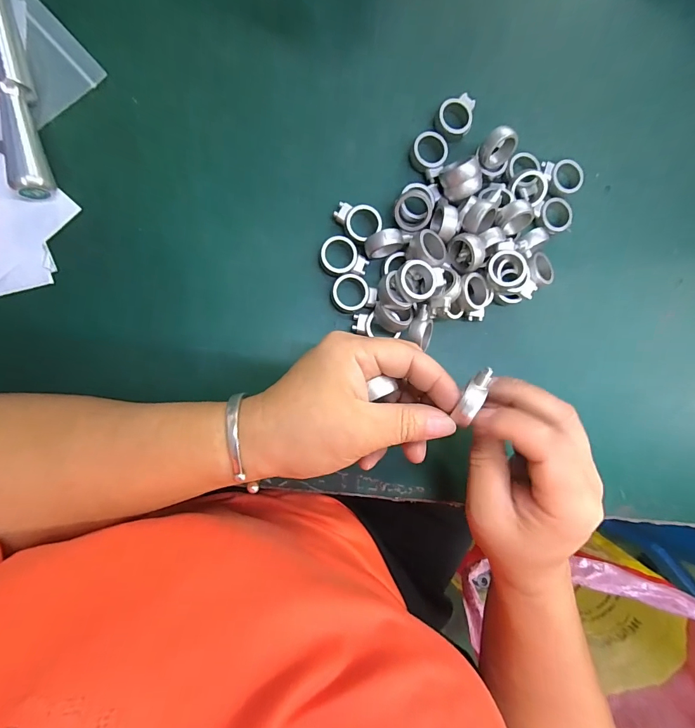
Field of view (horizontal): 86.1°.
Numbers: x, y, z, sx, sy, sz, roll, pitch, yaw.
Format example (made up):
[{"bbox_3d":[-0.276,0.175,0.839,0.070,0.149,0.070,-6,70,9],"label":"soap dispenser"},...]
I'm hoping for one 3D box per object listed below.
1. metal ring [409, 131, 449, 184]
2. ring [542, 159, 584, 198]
[{"bbox_3d":[0.060,-0.150,0.267,0.028,0.009,0.026,0,90,-8],"label":"metal ring"},{"bbox_3d":[0.163,-0.142,0.283,0.027,0.013,0.027,0,90,-8],"label":"ring"}]

